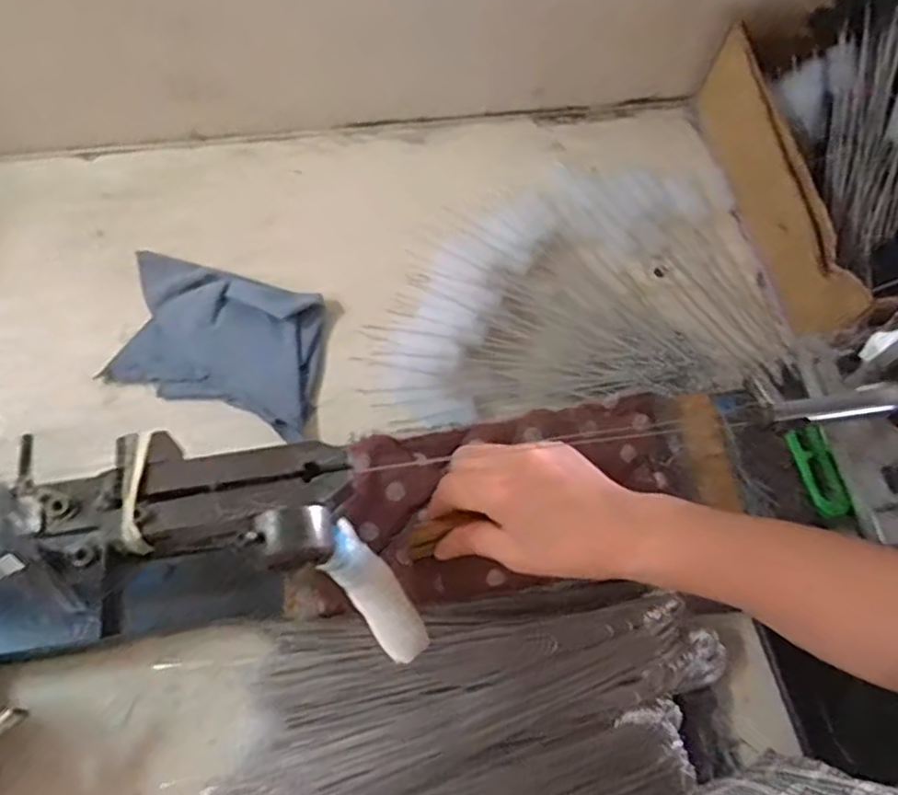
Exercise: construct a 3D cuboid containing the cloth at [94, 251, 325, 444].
[{"bbox_3d":[-0.173,-0.044,0.539,0.165,0.022,0.109,19,66,4],"label":"cloth"}]

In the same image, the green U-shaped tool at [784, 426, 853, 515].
[{"bbox_3d":[0.247,0.048,0.479,0.020,0.015,0.063,-6,67,-7],"label":"green U-shaped tool"}]

